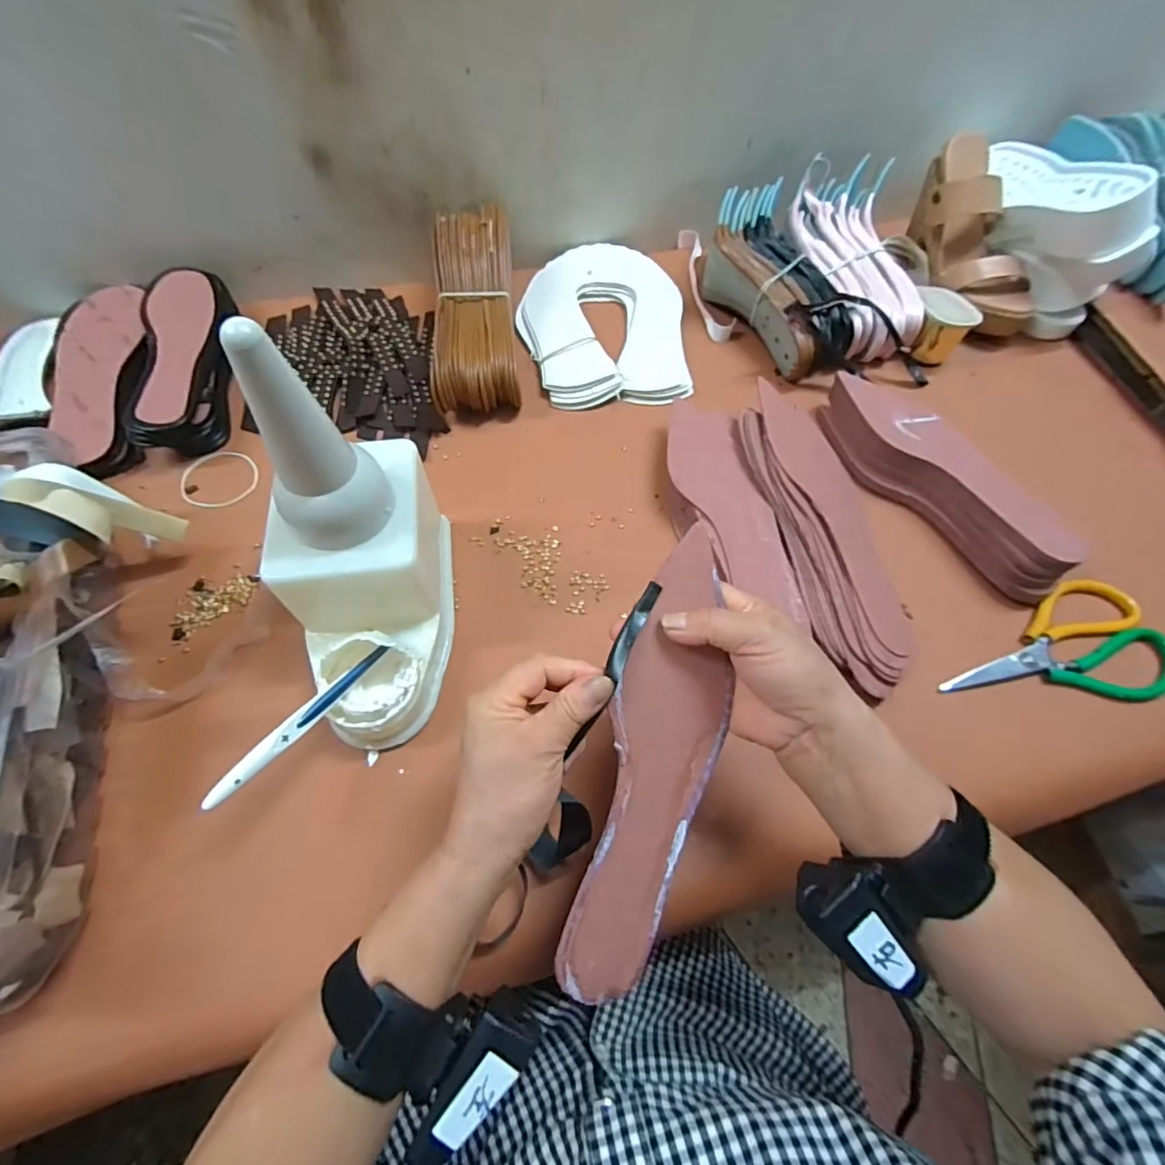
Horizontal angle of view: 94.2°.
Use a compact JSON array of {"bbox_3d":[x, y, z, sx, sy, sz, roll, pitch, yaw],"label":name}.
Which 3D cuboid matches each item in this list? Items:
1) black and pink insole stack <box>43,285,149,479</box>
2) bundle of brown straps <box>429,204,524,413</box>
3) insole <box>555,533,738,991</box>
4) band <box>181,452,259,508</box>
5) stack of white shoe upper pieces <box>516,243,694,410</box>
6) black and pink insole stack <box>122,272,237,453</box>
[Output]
[{"bbox_3d":[-0.483,-0.205,0.544,0.092,0.039,0.247,-17,63,-10],"label":"black and pink insole stack"},{"bbox_3d":[-0.109,-0.288,0.550,0.082,0.046,0.239,-2,74,-3],"label":"bundle of brown straps"},{"bbox_3d":[0.045,0.103,0.309,0.066,0.004,0.258,13,87,-13],"label":"insole"},{"bbox_3d":[-0.344,-0.097,0.514,0.063,0.005,0.061,-1,68,-14],"label":"band"},{"bbox_3d":[0.022,-0.298,0.618,0.181,0.025,0.250,0,62,-1],"label":"stack of white shoe upper pieces"},{"bbox_3d":[-0.396,-0.226,0.548,0.081,0.054,0.221,-12,62,-7],"label":"black and pink insole stack"}]

